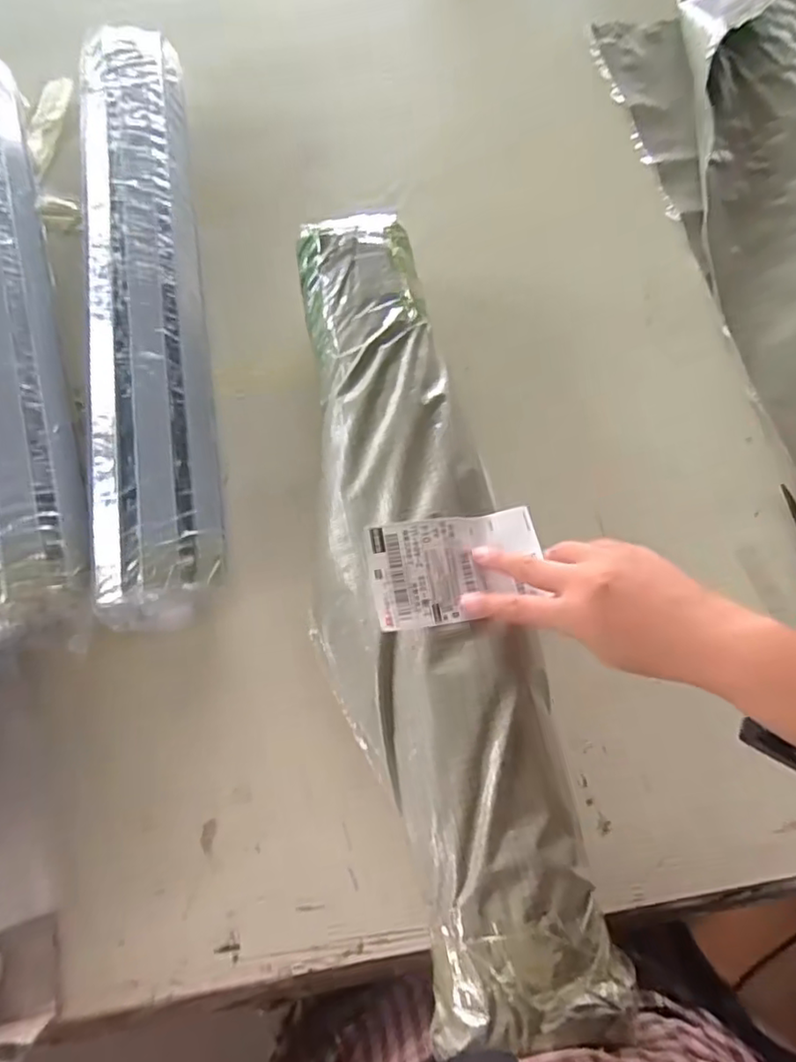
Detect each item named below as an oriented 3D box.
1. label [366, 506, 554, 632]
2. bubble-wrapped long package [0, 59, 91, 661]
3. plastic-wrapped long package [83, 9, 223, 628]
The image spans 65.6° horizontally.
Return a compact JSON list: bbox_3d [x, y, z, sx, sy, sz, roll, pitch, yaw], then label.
[{"bbox_3d":[0.043,0.025,0.437,0.122,0.023,0.073,-10,73,-5],"label":"label"},{"bbox_3d":[-0.353,-0.201,0.543,0.094,0.054,0.631,-16,73,-6],"label":"bubble-wrapped long package"},{"bbox_3d":[-0.229,-0.225,0.561,0.103,0.077,0.621,-10,70,-4],"label":"plastic-wrapped long package"}]

